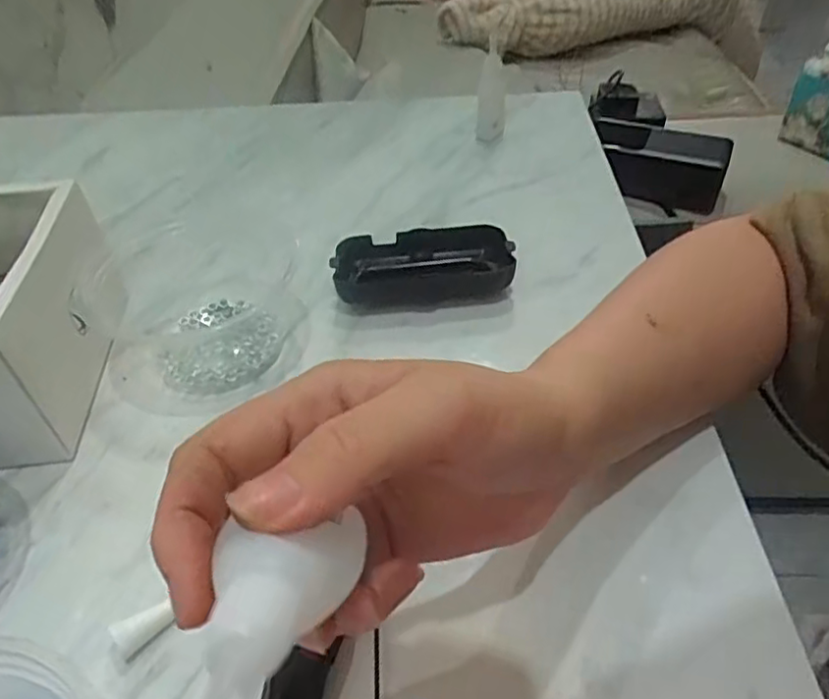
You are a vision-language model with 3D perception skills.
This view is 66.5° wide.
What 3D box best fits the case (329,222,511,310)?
[{"bbox_3d":[0.005,-0.052,0.412,0.110,0.037,0.050,-2,44,2],"label":"case"}]

